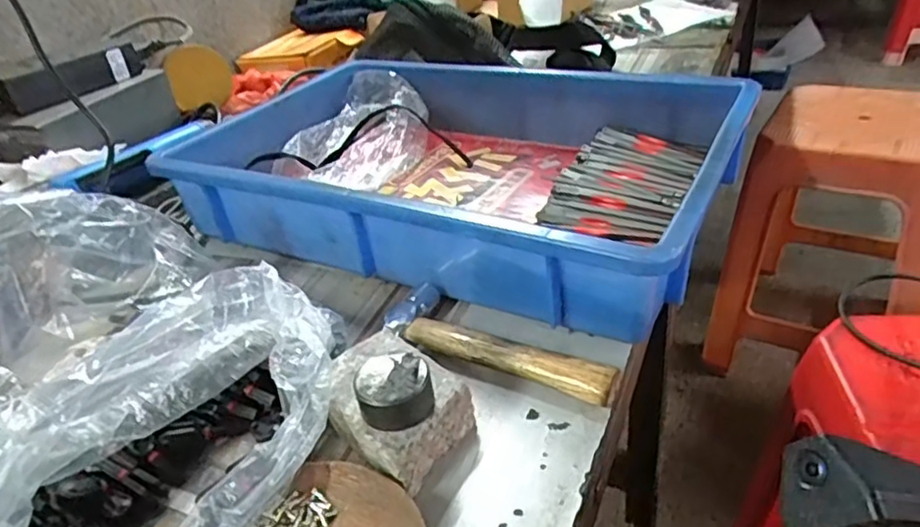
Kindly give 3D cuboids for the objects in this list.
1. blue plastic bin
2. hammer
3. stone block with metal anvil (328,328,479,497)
[{"bbox_3d":[-0.003,-0.085,0.543,0.423,0.080,0.284,14,38,27],"label":"blue plastic bin"},{"bbox_3d":[0.013,0.049,0.394,0.171,0.021,0.049,20,41,34],"label":"hammer"},{"bbox_3d":[-0.039,0.070,0.342,0.062,0.050,0.084,-31,41,-33],"label":"stone block with metal anvil"}]

